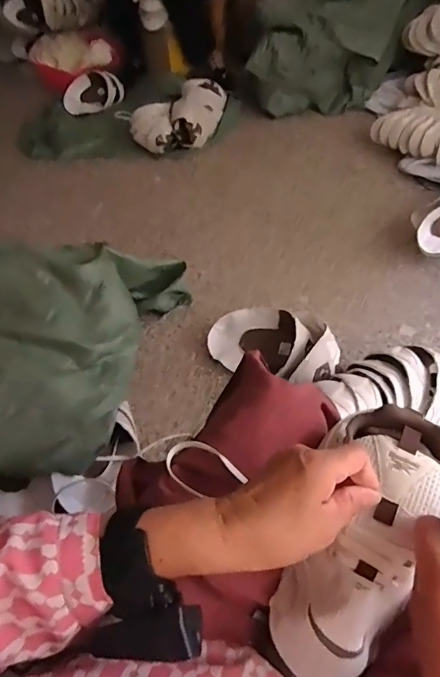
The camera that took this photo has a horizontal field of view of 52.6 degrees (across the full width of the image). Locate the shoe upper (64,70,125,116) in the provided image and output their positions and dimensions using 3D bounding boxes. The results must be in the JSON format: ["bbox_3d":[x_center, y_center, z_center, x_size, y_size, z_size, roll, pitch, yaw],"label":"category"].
[{"bbox_3d":[-0.479,-0.911,1.668,0.234,0.059,0.139,-32,100,-18],"label":"shoe upper"}]

